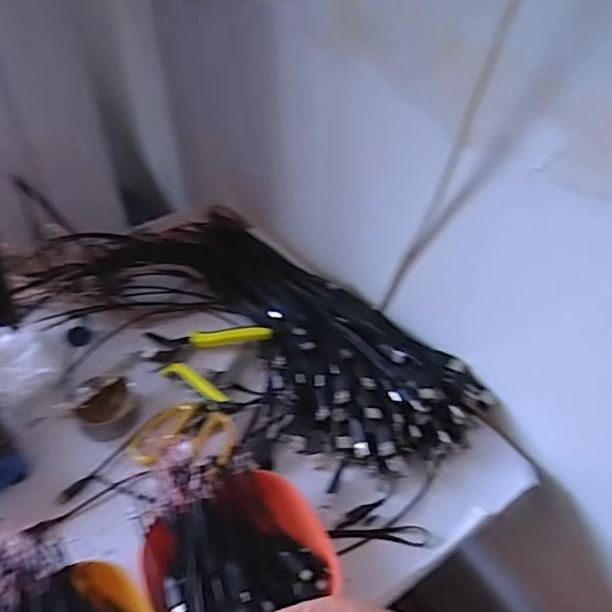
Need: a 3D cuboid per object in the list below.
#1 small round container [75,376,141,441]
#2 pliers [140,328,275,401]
[{"bbox_3d":[-0.197,0.100,0.572,0.056,0.031,0.056,-12,45,-12],"label":"small round container"},{"bbox_3d":[-0.117,0.042,0.616,0.136,0.012,0.104,22,48,21],"label":"pliers"}]

